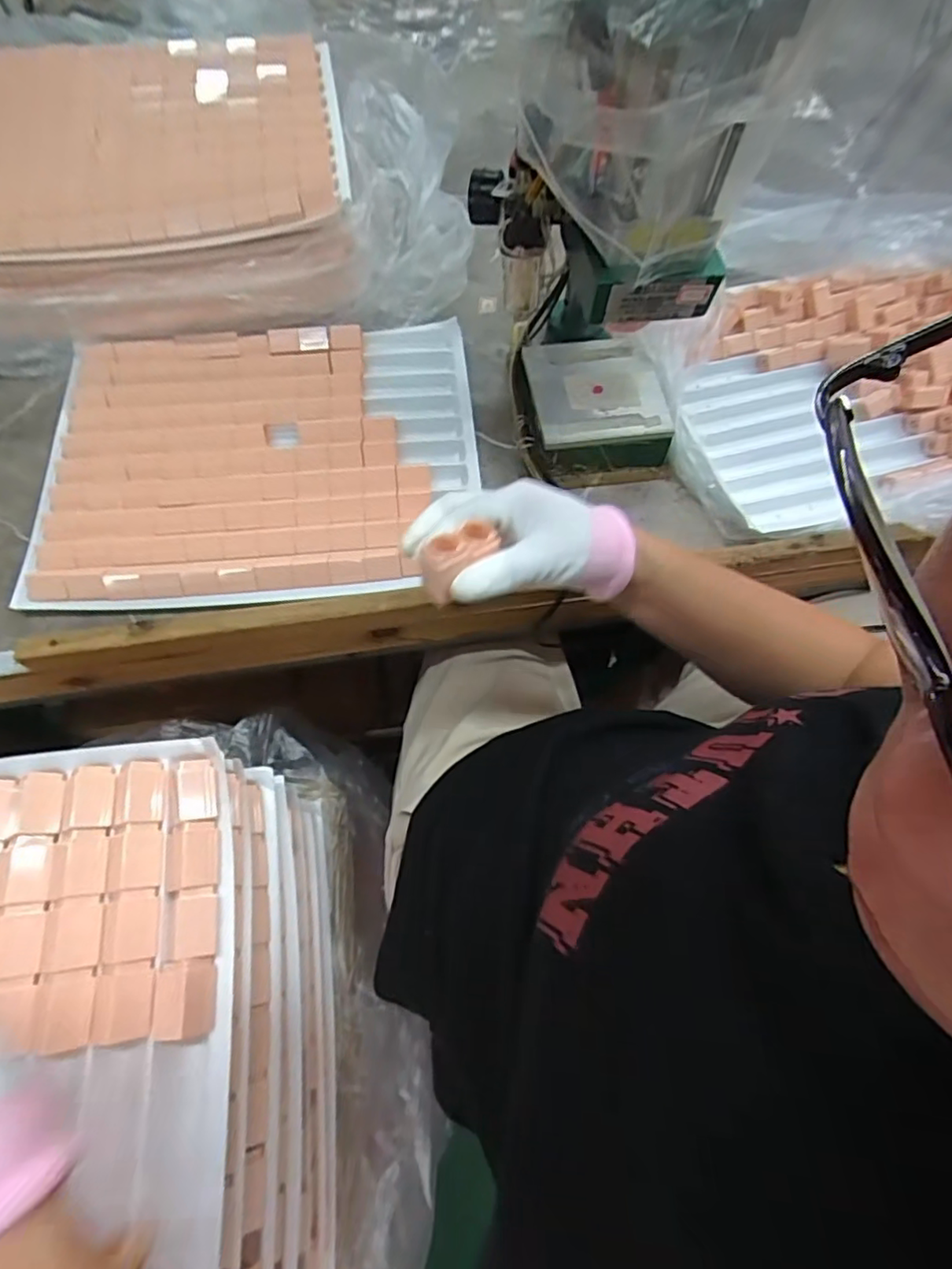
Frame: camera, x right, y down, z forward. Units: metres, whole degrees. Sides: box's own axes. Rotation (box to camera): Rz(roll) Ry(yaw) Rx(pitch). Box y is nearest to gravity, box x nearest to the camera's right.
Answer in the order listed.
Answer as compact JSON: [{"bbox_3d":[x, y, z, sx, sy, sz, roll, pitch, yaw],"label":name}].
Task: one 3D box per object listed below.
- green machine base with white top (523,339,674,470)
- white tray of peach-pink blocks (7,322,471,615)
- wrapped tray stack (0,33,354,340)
[{"bbox_3d":[0.112,-0.222,0.578,0.127,0.047,0.124,-6,66,-5],"label":"green machine base with white top"},{"bbox_3d":[-0.195,-0.172,0.552,0.382,0.022,0.297,-6,66,-4],"label":"white tray of peach-pink blocks"},{"bbox_3d":[-0.316,-0.456,0.603,0.371,0.127,0.301,-5,66,-4],"label":"wrapped tray stack"}]

